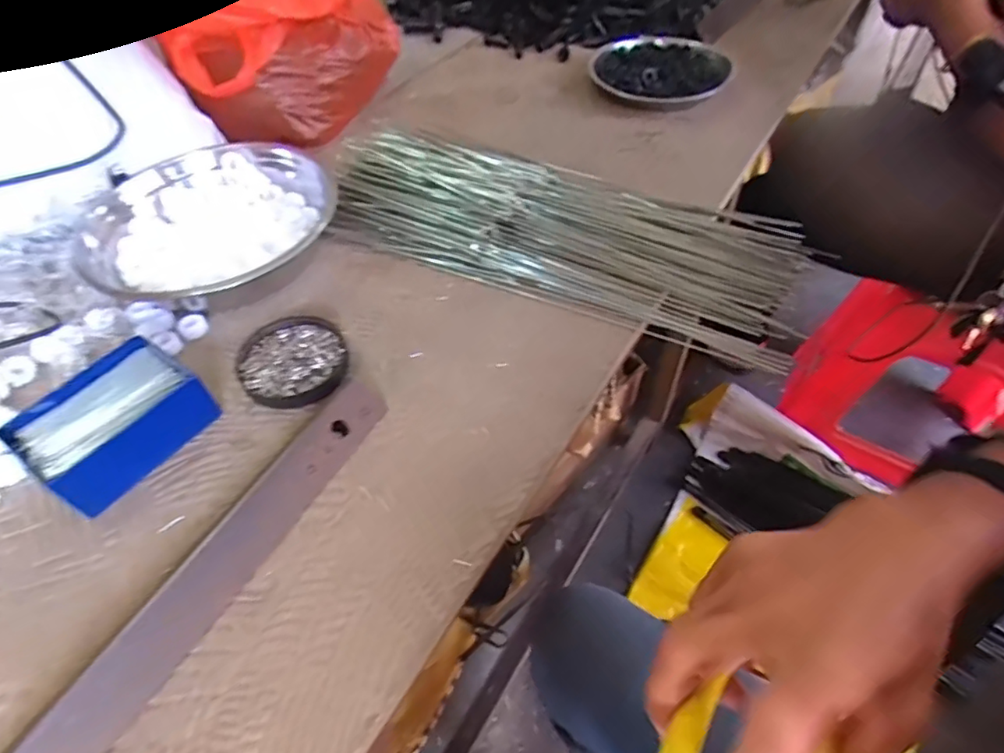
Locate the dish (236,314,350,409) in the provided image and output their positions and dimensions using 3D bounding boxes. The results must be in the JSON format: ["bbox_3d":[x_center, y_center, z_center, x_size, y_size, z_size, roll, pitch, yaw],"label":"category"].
[{"bbox_3d":[-0.173,-0.014,0.468,0.083,0.015,0.098,-29,57,-20],"label":"dish"}]

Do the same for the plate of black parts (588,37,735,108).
[{"bbox_3d":[0.206,-0.401,0.756,0.182,0.026,0.151,20,55,13],"label":"plate of black parts"}]

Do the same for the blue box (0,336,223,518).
[{"bbox_3d":[-0.277,0.033,0.407,0.091,0.038,0.111,28,57,21],"label":"blue box"}]

